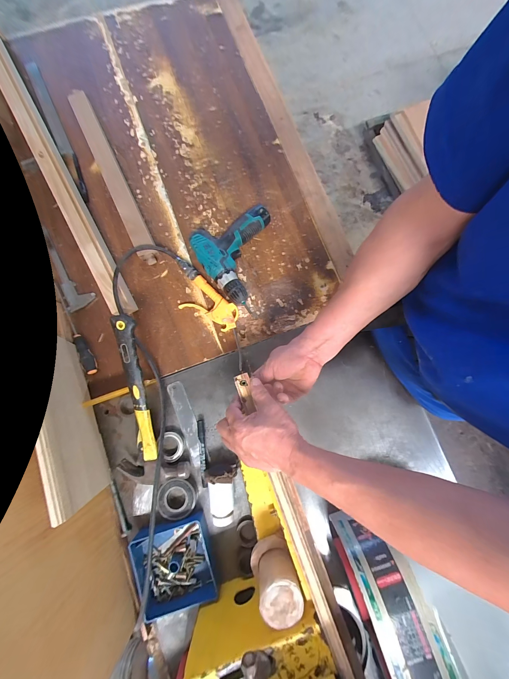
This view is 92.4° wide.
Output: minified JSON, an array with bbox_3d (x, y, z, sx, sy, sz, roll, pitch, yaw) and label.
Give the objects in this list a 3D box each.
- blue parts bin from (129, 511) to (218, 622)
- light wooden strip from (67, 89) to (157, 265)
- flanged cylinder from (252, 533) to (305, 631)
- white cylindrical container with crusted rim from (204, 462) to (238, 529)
[{"bbox_3d":[-0.152,0.420,0.462,0.146,0.040,0.144,-19,81,-5],"label":"blue parts bin"},{"bbox_3d":[-0.338,-0.394,0.581,0.043,0.025,0.489,-26,81,-6],"label":"light wooden strip"},{"bbox_3d":[0.033,0.383,0.393,0.069,0.079,0.074,-14,82,-4],"label":"flanged cylinder"},{"bbox_3d":[-0.067,0.297,0.465,0.054,0.044,0.093,3,80,-1],"label":"white cylindrical container with crusted rim"}]

